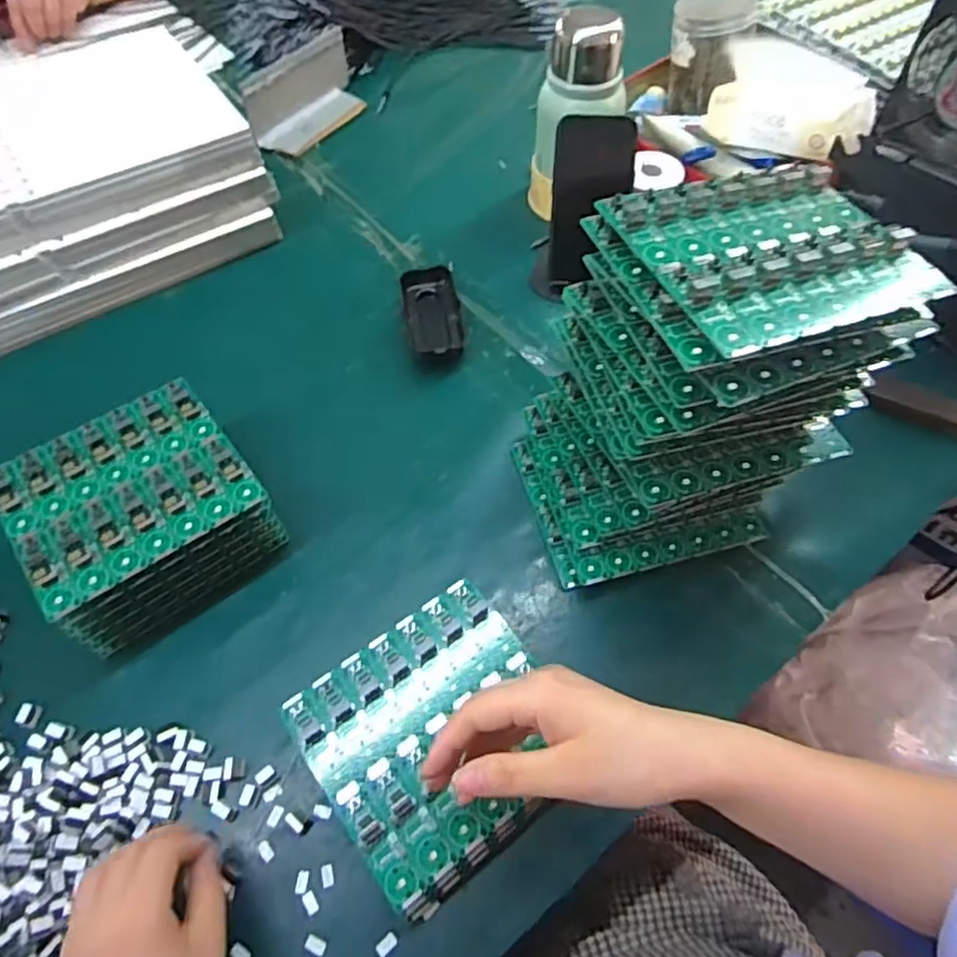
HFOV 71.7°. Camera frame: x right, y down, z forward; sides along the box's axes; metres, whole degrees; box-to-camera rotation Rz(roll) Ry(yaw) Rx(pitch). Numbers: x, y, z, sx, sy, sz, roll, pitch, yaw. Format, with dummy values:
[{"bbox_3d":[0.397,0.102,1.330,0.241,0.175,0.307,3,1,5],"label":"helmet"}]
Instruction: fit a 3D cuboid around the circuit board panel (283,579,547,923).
[{"bbox_3d":[-0.023,0.160,0.418,0.146,0.031,0.141,-34,65,-17],"label":"circuit board panel"}]

